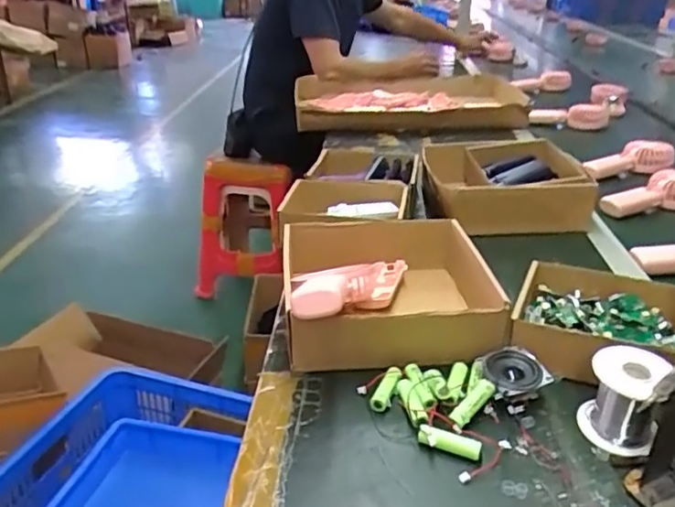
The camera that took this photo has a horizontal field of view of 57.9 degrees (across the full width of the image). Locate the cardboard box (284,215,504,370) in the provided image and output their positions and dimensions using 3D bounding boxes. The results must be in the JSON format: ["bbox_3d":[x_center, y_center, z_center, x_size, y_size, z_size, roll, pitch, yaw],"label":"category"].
[{"bbox_3d":[0.064,0.029,0.647,0.221,0.087,0.224,-1,28,0],"label":"cardboard box"}]

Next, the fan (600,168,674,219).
[{"bbox_3d":[0.508,-0.092,0.975,0.160,0.063,0.060,-14,27,5],"label":"fan"}]

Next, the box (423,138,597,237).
[{"bbox_3d":[0.251,-0.106,0.934,0.225,0.068,0.214,0,28,2],"label":"box"}]

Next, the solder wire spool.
[{"bbox_3d":[0.237,0.119,0.507,0.056,0.067,0.060,-1,28,0],"label":"solder wire spool"}]

